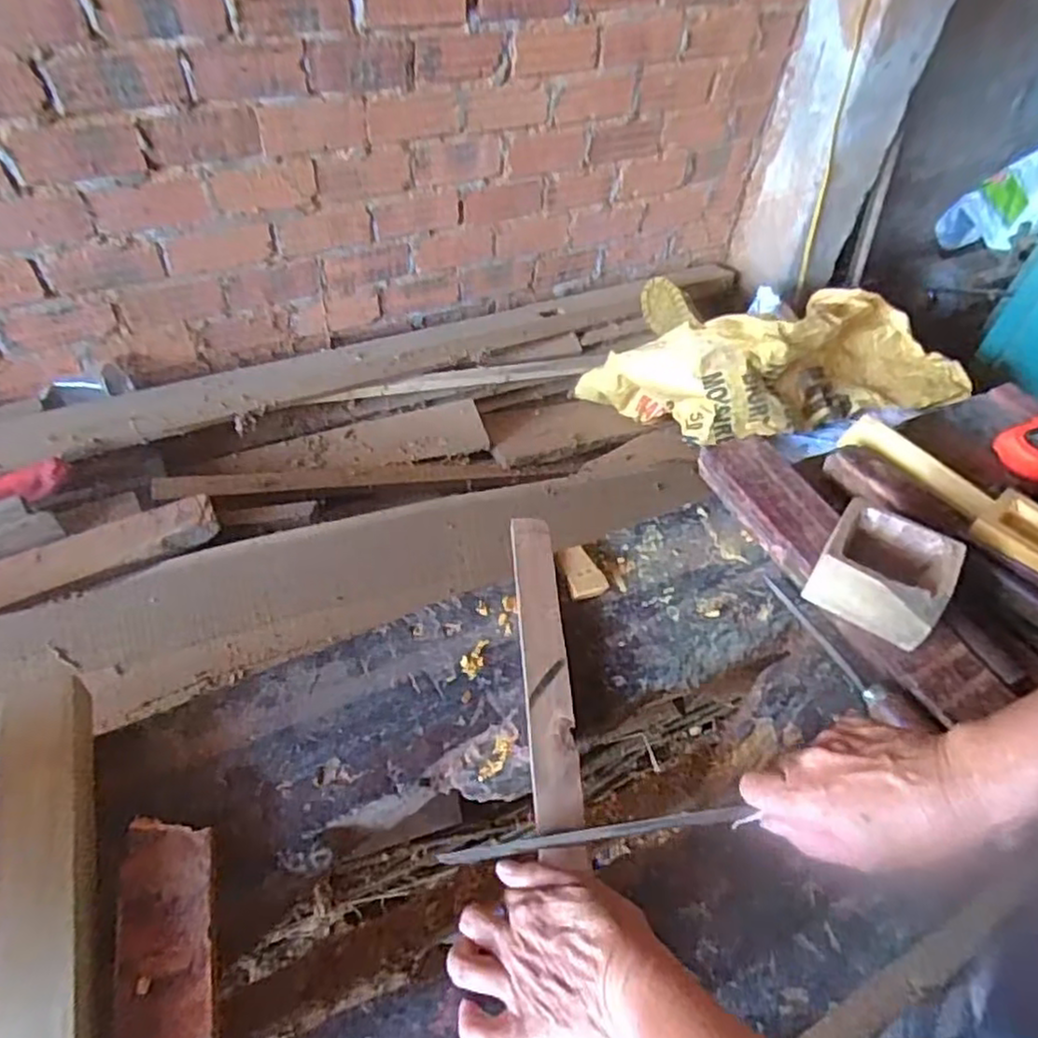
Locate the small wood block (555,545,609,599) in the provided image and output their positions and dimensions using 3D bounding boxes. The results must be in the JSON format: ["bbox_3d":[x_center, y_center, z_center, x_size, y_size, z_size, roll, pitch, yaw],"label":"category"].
[{"bbox_3d":[0.057,0.048,0.648,0.033,0.009,0.056,-13,51,-16],"label":"small wood block"}]

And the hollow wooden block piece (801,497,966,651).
[{"bbox_3d":[0.309,0.045,0.592,0.099,0.060,0.085,27,51,18],"label":"hollow wooden block piece"}]

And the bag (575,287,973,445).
[{"bbox_3d":[0.535,-0.322,1.431,0.745,0.215,0.317,-9,50,-13],"label":"bag"}]

